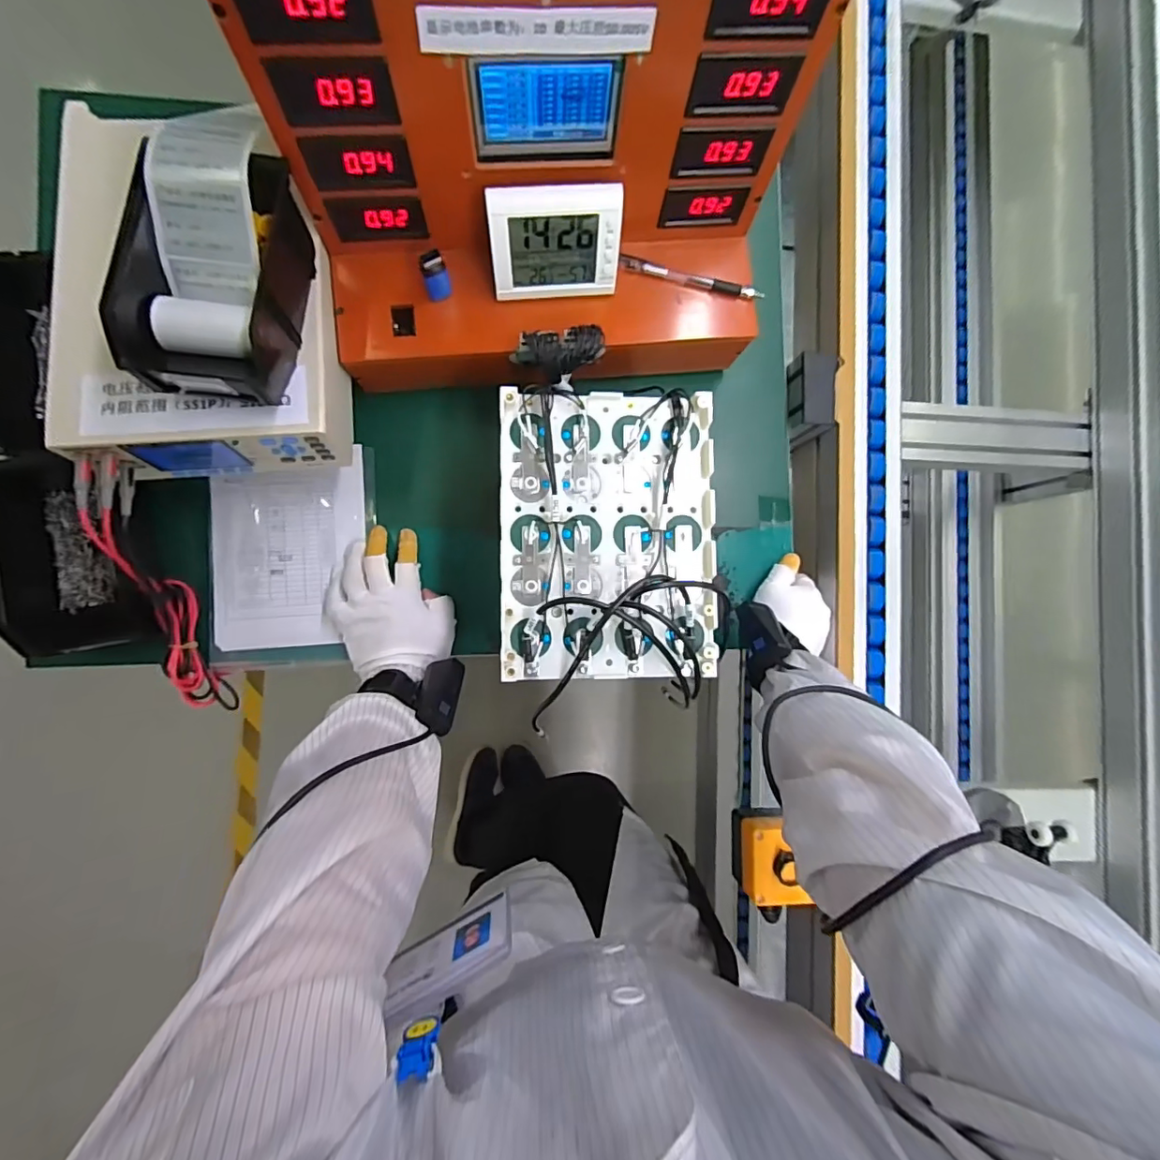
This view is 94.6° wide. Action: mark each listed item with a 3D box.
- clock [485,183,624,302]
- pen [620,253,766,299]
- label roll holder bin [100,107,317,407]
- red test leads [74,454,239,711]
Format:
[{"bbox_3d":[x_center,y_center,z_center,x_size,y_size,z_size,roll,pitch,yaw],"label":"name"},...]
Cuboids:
[{"bbox_3d":[-0.022,-0.294,0.469,0.110,0.092,0.024,-5,60,-6],"label":"clock"},{"bbox_3d":[0.107,-0.293,0.519,0.140,0.013,0.014,11,87,-5],"label":"pen"},{"bbox_3d":[-0.281,-0.251,0.420,0.105,0.066,0.214,5,87,-5],"label":"label roll holder bin"},{"bbox_3d":[-0.389,0.014,0.497,0.032,0.053,0.257,-10,118,-6],"label":"red test leads"}]

